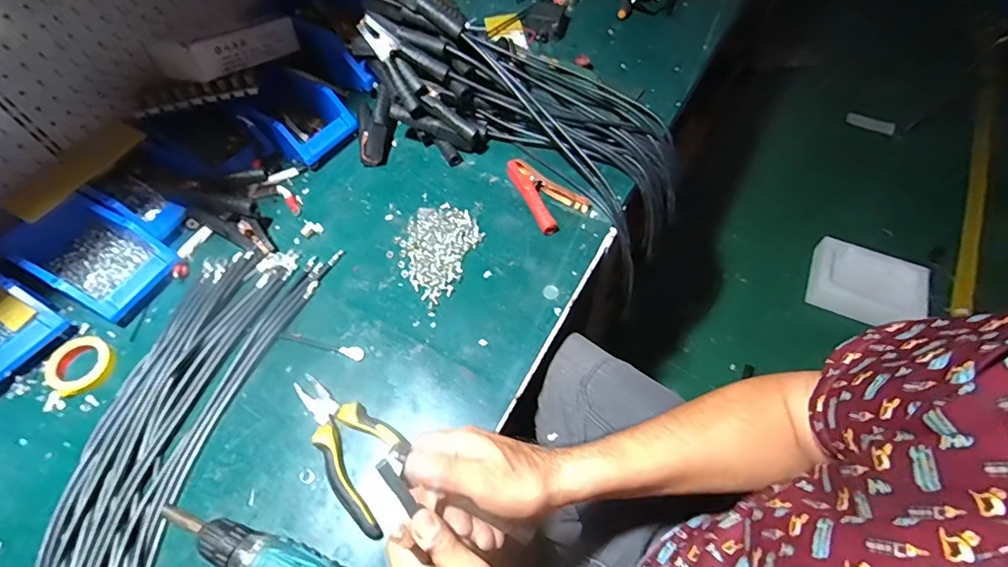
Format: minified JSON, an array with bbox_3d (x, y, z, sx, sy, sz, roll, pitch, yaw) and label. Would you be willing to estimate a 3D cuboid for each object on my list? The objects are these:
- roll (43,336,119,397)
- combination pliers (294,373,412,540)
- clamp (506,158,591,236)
[{"bbox_3d":[-0.531,0.103,0.603,0.069,0.019,0.071,0,59,0],"label":"roll"},{"bbox_3d":[-0.174,0.177,0.549,0.085,0.017,0.198,-38,66,-20],"label":"combination pliers"},{"bbox_3d":[0.054,-0.141,0.736,0.088,0.028,0.137,-35,64,-19],"label":"clamp"}]

